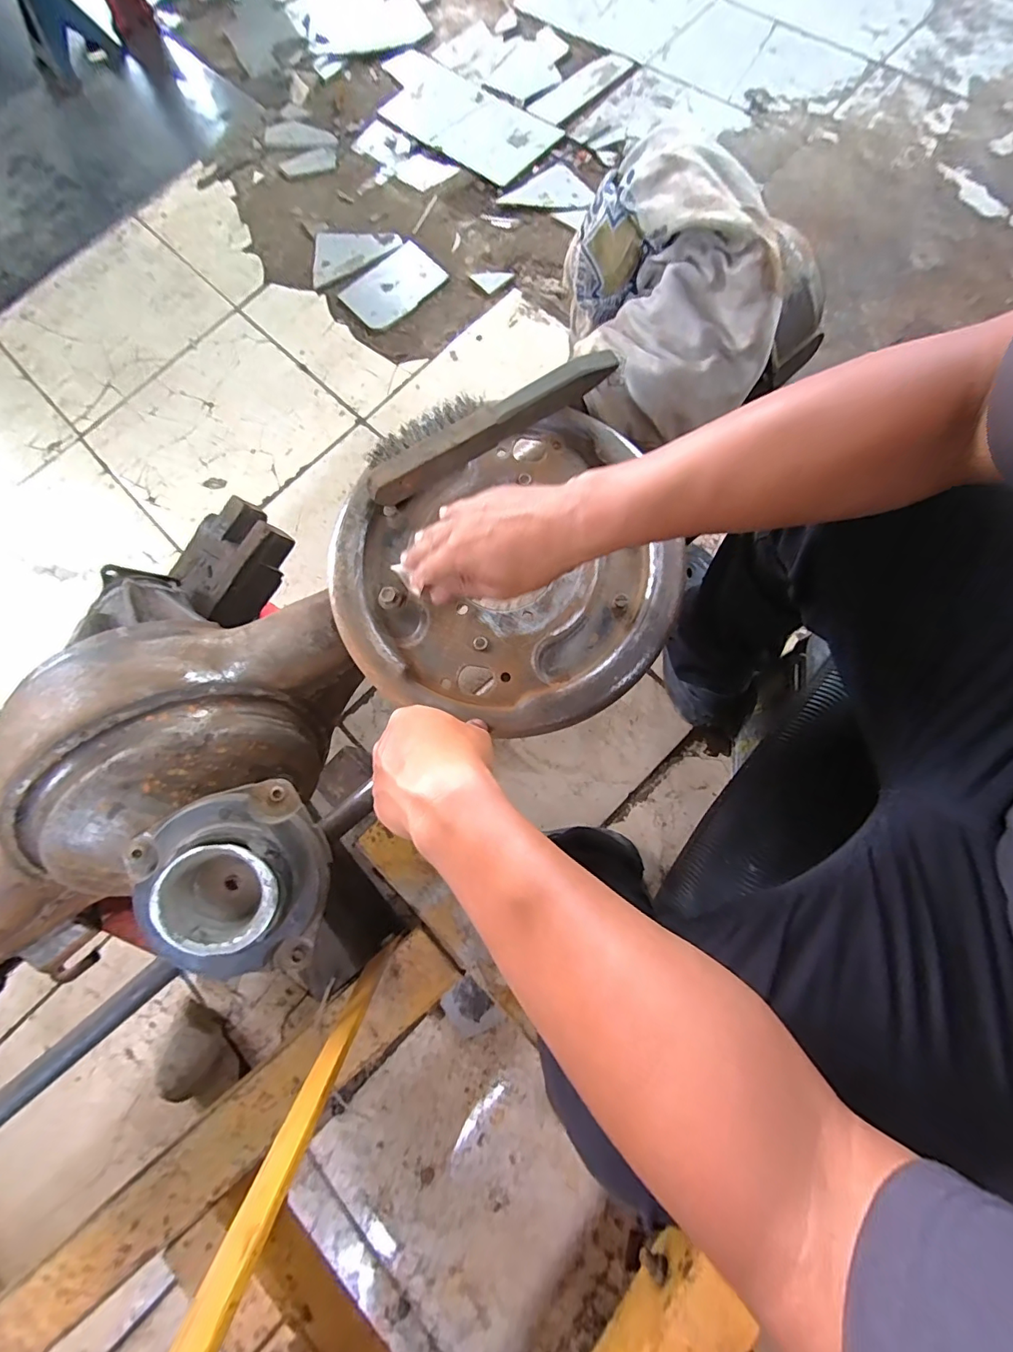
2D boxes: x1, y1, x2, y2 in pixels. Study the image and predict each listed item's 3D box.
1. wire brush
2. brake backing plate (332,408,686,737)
[{"bbox_3d":[-0.017,-0.226,0.427,0.239,0.036,0.039,-31,77,-3],"label":"wire brush"},{"bbox_3d":[0.000,-0.079,0.416,0.274,0.029,0.256,0,78,0],"label":"brake backing plate"}]

